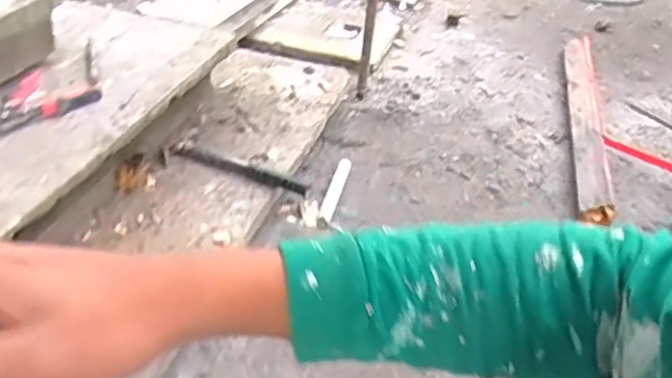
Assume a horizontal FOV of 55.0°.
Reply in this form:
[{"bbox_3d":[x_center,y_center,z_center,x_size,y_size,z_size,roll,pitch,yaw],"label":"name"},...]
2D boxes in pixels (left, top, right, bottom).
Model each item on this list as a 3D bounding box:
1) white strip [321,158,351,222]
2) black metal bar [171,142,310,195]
[{"bbox_3d":[0.000,-0.002,1.403,0.028,0.014,0.213,23,38,-1],"label":"white strip"},{"bbox_3d":[-0.191,-0.039,1.274,0.304,0.026,0.029,17,37,18],"label":"black metal bar"}]

